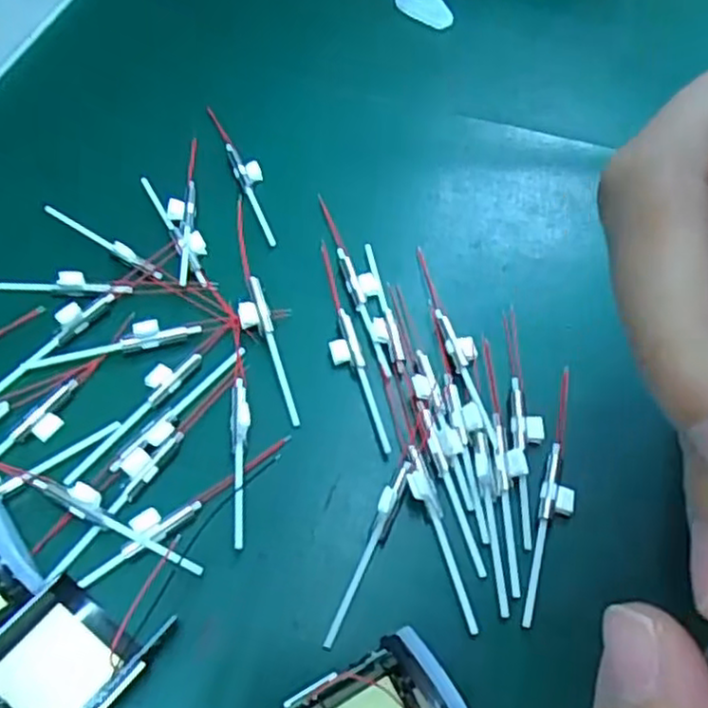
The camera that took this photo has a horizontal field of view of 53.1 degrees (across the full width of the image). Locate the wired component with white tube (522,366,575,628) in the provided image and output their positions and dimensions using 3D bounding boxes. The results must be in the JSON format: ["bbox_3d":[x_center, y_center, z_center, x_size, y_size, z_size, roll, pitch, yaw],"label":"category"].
[{"bbox_3d":[0.066,0.042,0.228,0.011,0.004,0.090,14,57,7],"label":"wired component with white tube"}]

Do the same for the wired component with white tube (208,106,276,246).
[{"bbox_3d":[-0.045,-0.078,0.300,0.011,0.006,0.079,-17,59,-14],"label":"wired component with white tube"}]

